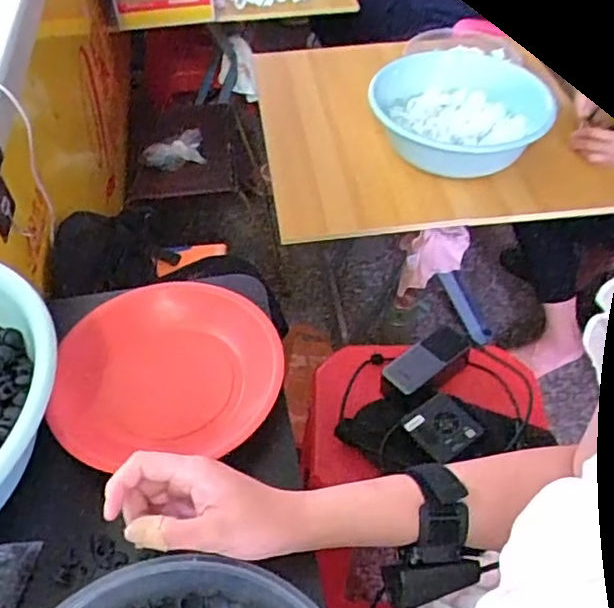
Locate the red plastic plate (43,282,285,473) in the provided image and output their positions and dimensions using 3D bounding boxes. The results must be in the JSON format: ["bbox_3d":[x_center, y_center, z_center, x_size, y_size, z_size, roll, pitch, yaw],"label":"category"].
[{"bbox_3d":[-0.117,0.055,0.550,0.182,0.038,0.168,0,48,0],"label":"red plastic plate"}]

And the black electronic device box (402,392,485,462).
[{"bbox_3d":[0.173,0.151,0.804,0.081,0.020,0.080,-24,52,-20],"label":"black electronic device box"}]

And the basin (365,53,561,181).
[{"bbox_3d":[0.294,-0.373,1.196,0.302,0.100,0.334,16,50,15],"label":"basin"}]

